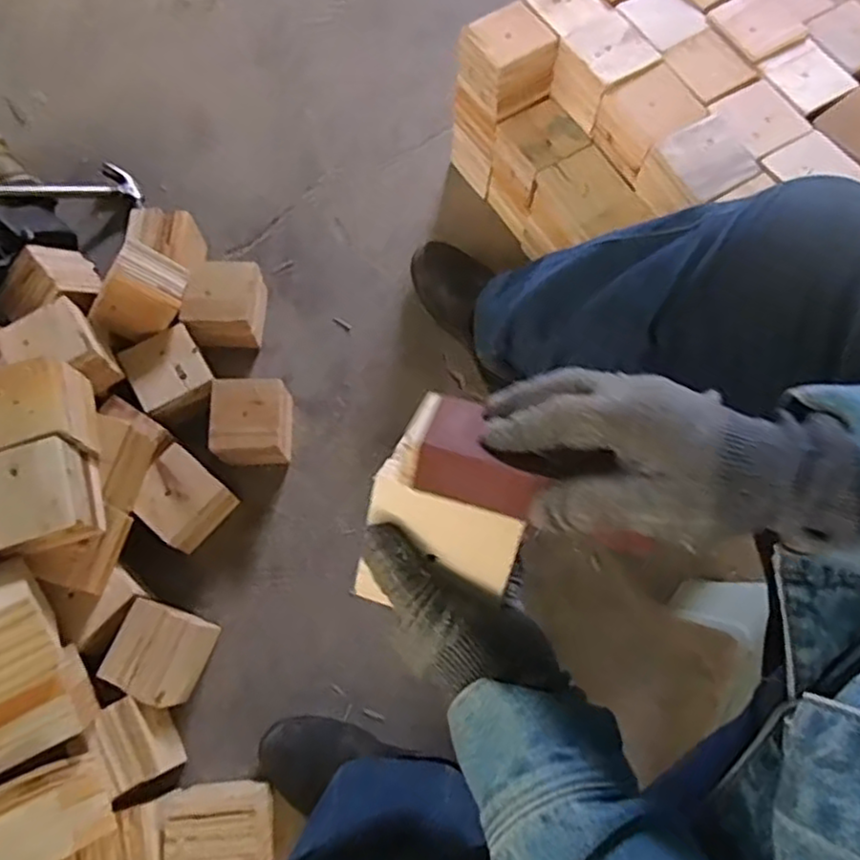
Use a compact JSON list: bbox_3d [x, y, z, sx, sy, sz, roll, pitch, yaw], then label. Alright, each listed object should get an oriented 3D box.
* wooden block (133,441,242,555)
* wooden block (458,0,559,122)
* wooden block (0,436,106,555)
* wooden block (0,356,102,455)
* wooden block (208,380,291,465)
[{"bbox_3d":[-0.314,0.089,0.872,0.098,0.067,0.101,38,75,11],"label":"wooden block"},{"bbox_3d":[0.105,-0.482,0.907,0.095,0.106,0.097,-34,75,-11],"label":"wooden block"},{"bbox_3d":[-0.409,0.073,0.705,0.103,0.071,0.096,-16,73,-6],"label":"wooden block"},{"bbox_3d":[-0.438,-0.024,0.736,0.121,0.065,0.104,-13,72,-5],"label":"wooden block"},{"bbox_3d":[-0.234,-0.007,0.908,0.099,0.085,0.103,1,72,-1],"label":"wooden block"}]

